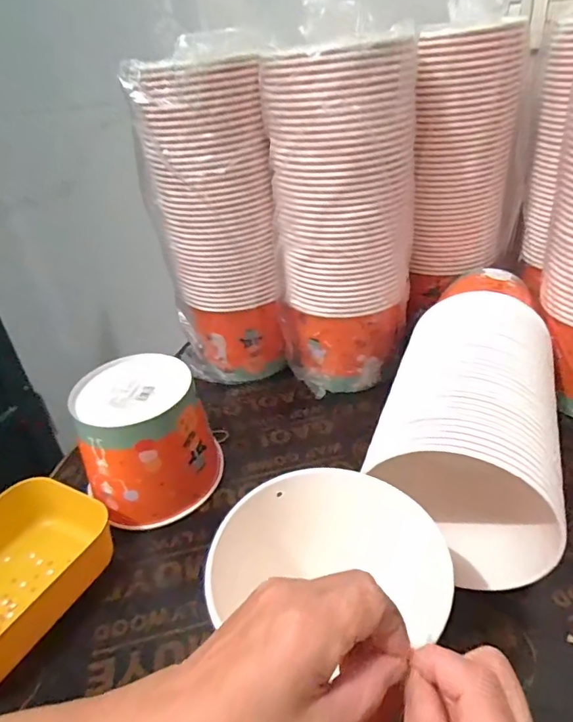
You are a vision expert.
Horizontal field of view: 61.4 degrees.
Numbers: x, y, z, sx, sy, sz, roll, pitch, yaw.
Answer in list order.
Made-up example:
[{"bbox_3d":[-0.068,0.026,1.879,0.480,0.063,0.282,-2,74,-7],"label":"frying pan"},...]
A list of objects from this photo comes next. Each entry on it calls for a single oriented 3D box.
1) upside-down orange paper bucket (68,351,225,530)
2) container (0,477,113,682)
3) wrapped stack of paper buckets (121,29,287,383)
[{"bbox_3d":[-0.155,0.089,0.551,0.134,0.146,0.126,-6,31,4],"label":"upside-down orange paper bucket"},{"bbox_3d":[-0.267,0.208,0.461,0.142,0.059,0.193,13,37,30],"label":"container"},{"bbox_3d":[-0.097,-0.157,0.660,0.130,0.435,0.142,-24,35,-25],"label":"wrapped stack of paper buckets"}]

